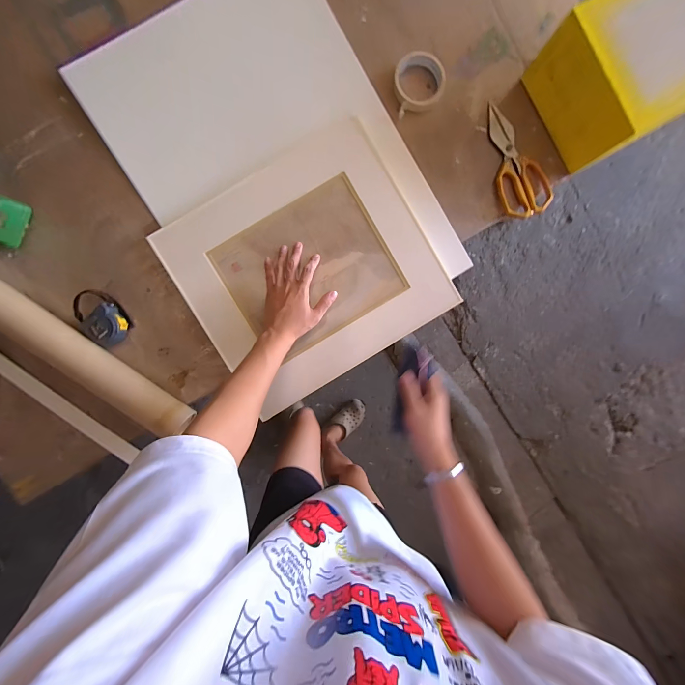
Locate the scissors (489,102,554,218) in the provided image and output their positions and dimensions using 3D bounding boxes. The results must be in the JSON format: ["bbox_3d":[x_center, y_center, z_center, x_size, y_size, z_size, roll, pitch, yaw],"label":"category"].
[{"bbox_3d":[0.335,-0.349,0.566,0.099,0.017,0.216,-15,92,-4],"label":"scissors"}]

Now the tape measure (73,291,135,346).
[{"bbox_3d":[-0.428,-0.046,0.522,0.106,0.031,0.065,41,88,-4],"label":"tape measure"}]

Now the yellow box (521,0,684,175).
[{"bbox_3d":[0.500,-0.477,0.518,0.254,0.139,0.209,-33,93,-3],"label":"yellow box"}]

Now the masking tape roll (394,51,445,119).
[{"bbox_3d":[0.142,-0.475,0.545,0.096,0.032,0.090,0,91,-4],"label":"masking tape roll"}]

